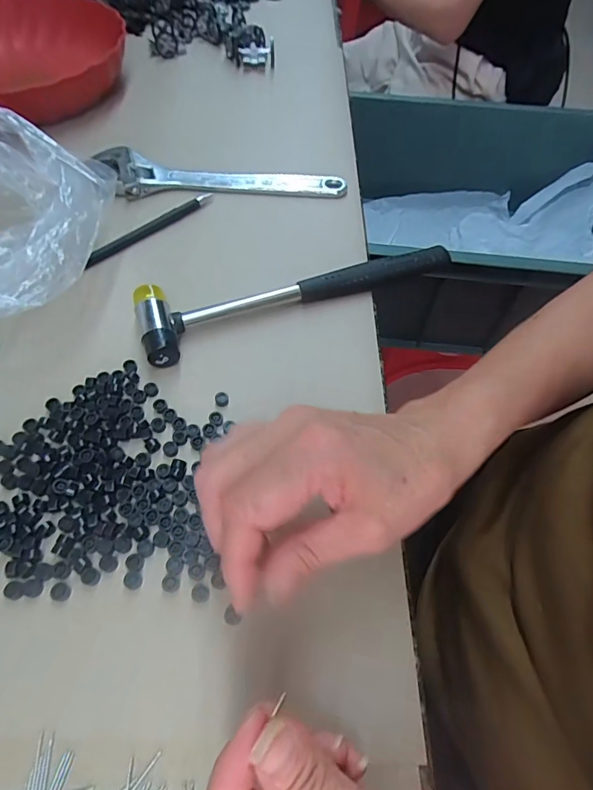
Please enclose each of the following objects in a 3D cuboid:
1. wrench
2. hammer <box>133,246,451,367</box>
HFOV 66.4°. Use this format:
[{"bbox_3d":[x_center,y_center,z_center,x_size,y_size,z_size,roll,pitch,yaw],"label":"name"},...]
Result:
[{"bbox_3d":[-0.072,-0.199,0.423,0.231,0.021,0.051,7,58,3],"label":"wrench"},{"bbox_3d":[0.005,-0.086,0.347,0.248,0.024,0.059,-18,60,-13],"label":"hammer"}]

